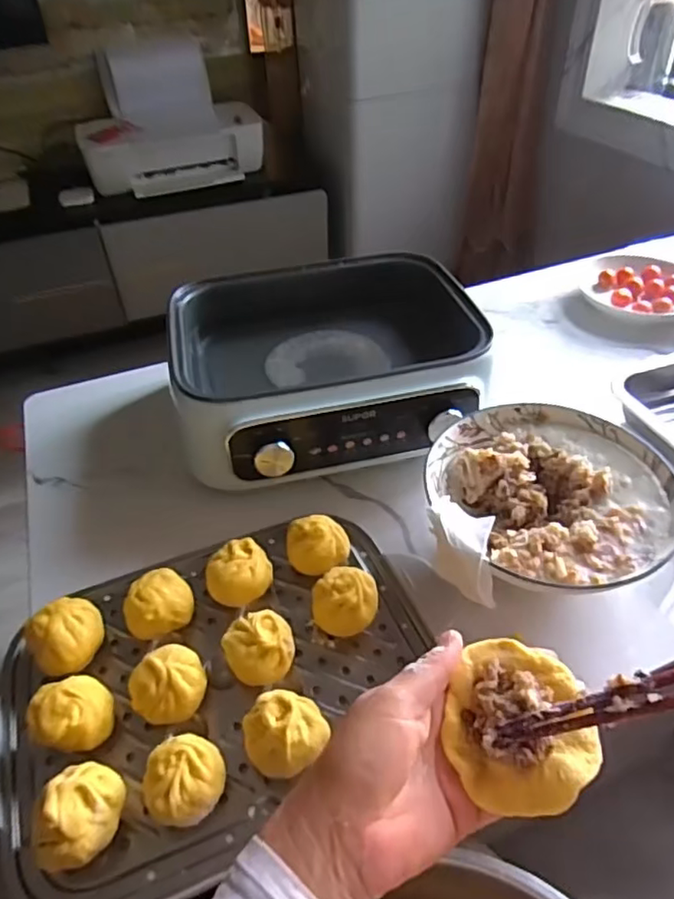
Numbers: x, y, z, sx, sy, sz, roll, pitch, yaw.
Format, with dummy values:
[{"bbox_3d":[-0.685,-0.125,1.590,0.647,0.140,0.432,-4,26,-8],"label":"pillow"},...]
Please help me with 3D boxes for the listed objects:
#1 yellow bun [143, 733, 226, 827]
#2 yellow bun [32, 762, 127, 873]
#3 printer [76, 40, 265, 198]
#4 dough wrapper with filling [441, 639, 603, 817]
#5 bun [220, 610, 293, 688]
[{"bbox_3d":[-0.096,0.214,0.384,0.047,0.045,0.043,-2,43,1],"label":"yellow bun"},{"bbox_3d":[-0.155,0.227,0.371,0.043,0.052,0.055,-3,43,0],"label":"yellow bun"},{"bbox_3d":[-0.414,-0.794,1.434,0.392,0.252,0.266,-17,45,-15],"label":"printer"},{"bbox_3d":[0.094,0.142,0.310,0.074,0.030,0.072,-2,43,1],"label":"dough wrapper with filling"},{"bbox_3d":[-0.056,0.150,0.449,0.049,0.041,0.042,-26,48,-23],"label":"bun"}]

